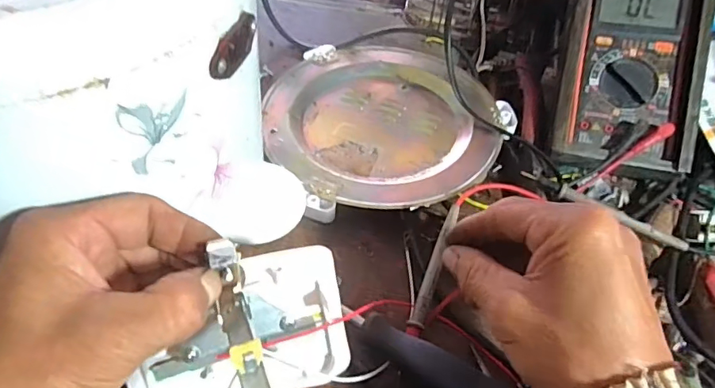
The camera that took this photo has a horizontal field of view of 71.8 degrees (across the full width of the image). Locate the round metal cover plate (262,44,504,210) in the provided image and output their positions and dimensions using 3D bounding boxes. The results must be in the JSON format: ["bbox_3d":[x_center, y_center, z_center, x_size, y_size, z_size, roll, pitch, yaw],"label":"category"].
[{"bbox_3d":[0.021,-0.068,0.438,0.197,0.018,0.204,3,47,-3],"label":"round metal cover plate"}]

